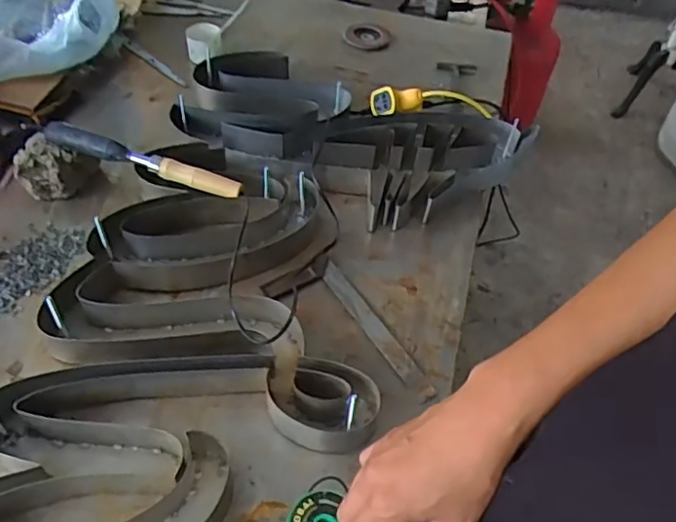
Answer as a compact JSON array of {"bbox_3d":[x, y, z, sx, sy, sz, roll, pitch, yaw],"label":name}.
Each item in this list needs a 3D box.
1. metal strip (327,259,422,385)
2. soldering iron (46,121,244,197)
[{"bbox_3d":[0.041,0.078,0.820,0.029,0.008,0.202,-25,57,-24],"label":"metal strip"},{"bbox_3d":[-0.286,-0.146,0.897,0.297,0.040,0.030,16,51,8],"label":"soldering iron"}]

